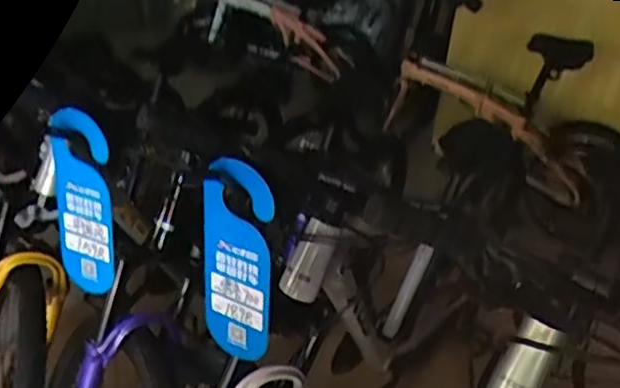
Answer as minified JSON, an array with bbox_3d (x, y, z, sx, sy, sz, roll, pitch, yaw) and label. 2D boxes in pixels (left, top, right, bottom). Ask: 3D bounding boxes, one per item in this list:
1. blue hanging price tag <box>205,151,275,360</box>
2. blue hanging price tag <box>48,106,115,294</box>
[{"bbox_3d":[-0.089,0.084,0.812,0.095,0.278,0.009,18,32,23],"label":"blue hanging price tag"},{"bbox_3d":[-0.309,0.017,0.928,0.093,0.282,0.010,16,29,19],"label":"blue hanging price tag"}]

